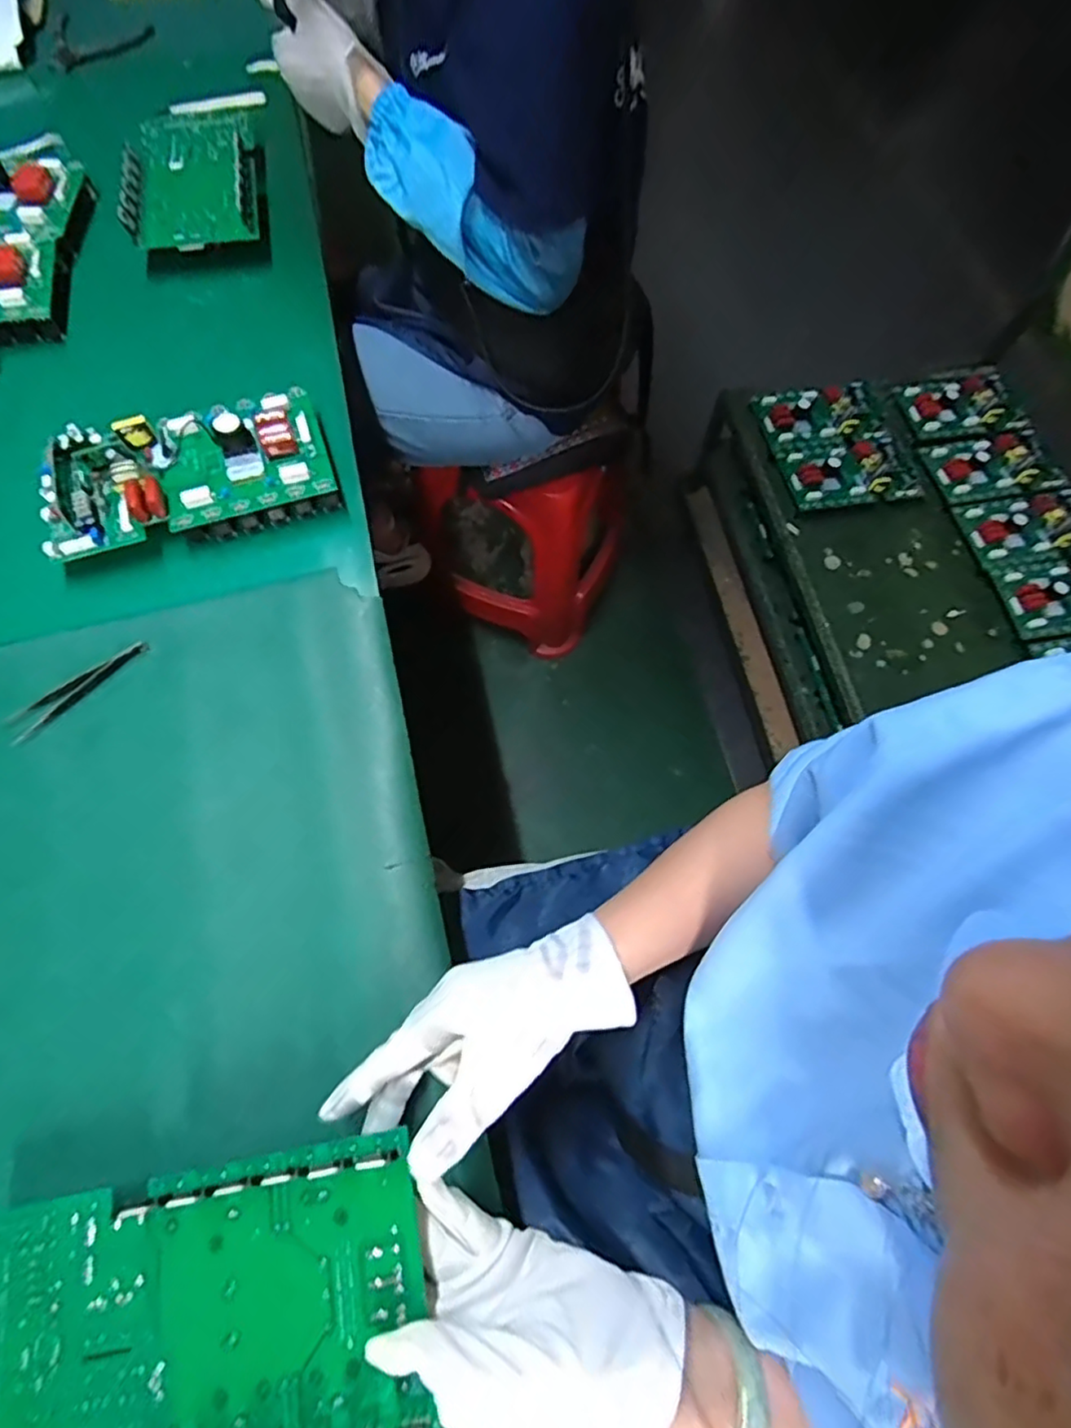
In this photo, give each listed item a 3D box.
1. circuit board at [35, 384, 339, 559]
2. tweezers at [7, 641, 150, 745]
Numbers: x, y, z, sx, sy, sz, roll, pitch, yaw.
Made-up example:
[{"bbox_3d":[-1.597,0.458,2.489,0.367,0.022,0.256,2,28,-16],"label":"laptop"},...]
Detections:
[{"bbox_3d":[-0.291,-0.204,0.520,0.227,0.050,0.117,-19,69,-10],"label":"circuit board"},{"bbox_3d":[-0.345,-0.022,0.469,0.022,0.005,0.106,41,71,14],"label":"tweezers"}]

